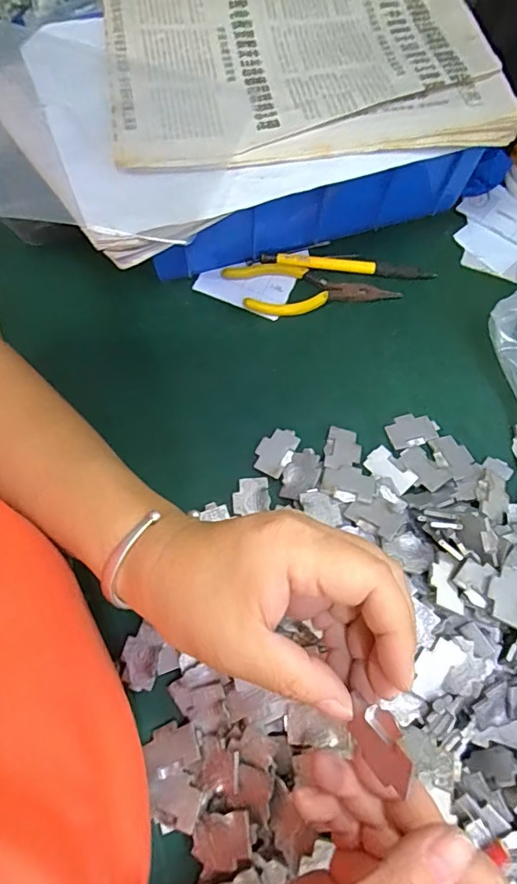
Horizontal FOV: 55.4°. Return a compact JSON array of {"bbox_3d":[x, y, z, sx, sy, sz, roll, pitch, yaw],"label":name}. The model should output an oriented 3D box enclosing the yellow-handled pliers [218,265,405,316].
[{"bbox_3d":[0.042,-0.122,0.400,0.139,0.010,0.044,3,70,0],"label":"yellow-handled pliers"}]

